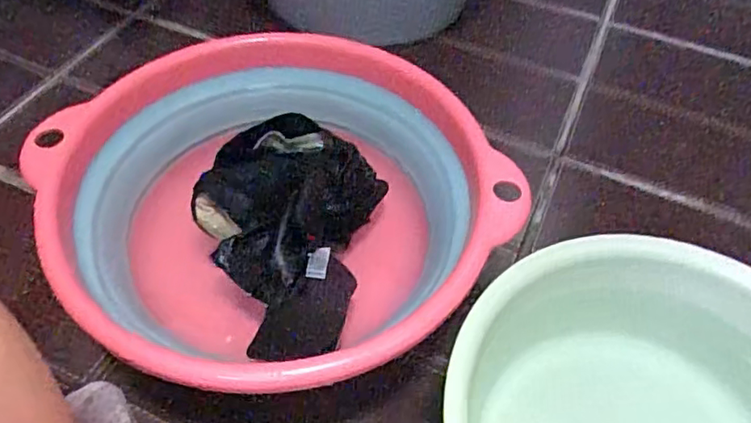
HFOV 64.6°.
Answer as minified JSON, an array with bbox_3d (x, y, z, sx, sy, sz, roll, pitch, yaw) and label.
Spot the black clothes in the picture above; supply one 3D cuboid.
[{"bbox_3d":[-0.081,0.014,0.512,0.148,0.055,0.218,13,52,6],"label":"black clothes"}]

